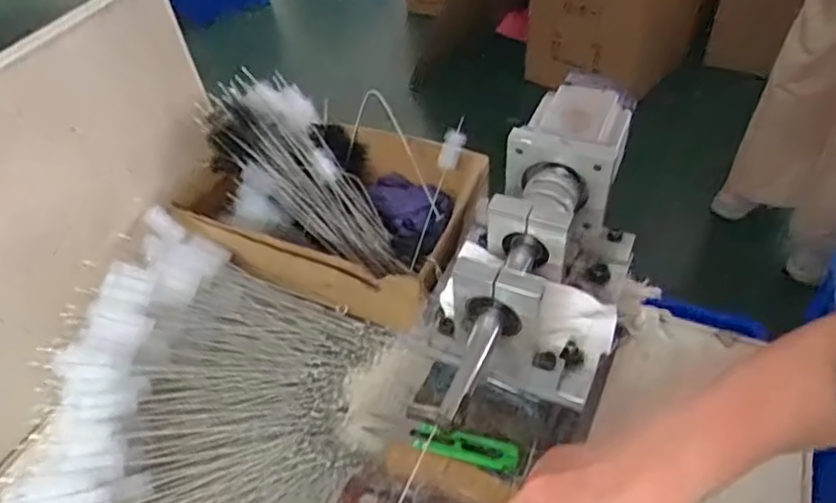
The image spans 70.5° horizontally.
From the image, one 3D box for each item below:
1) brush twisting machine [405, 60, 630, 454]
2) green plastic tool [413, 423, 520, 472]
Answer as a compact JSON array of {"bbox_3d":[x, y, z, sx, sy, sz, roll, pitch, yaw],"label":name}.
[{"bbox_3d":[0.095,0.011,0.476,0.139,0.149,0.316,17,49,21],"label":"brush twisting machine"},{"bbox_3d":[0.036,0.145,0.442,0.077,0.010,0.025,8,47,13],"label":"green plastic tool"}]

